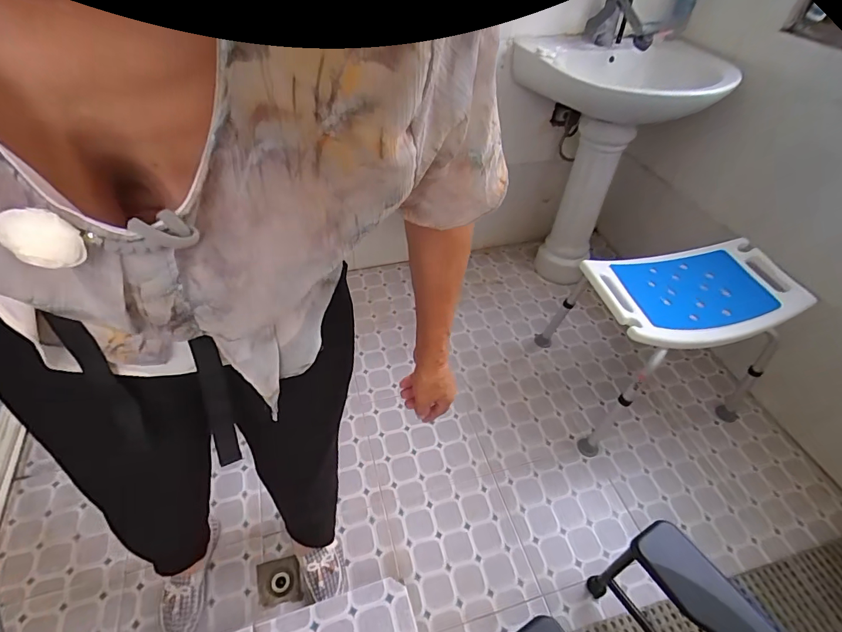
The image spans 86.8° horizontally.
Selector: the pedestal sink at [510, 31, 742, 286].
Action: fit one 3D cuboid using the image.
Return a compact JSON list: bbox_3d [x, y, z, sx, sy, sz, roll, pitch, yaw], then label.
[{"bbox_3d":[0.553,-0.522,1.550,0.554,0.723,0.359,5,46,4],"label":"pedestal sink"}]

